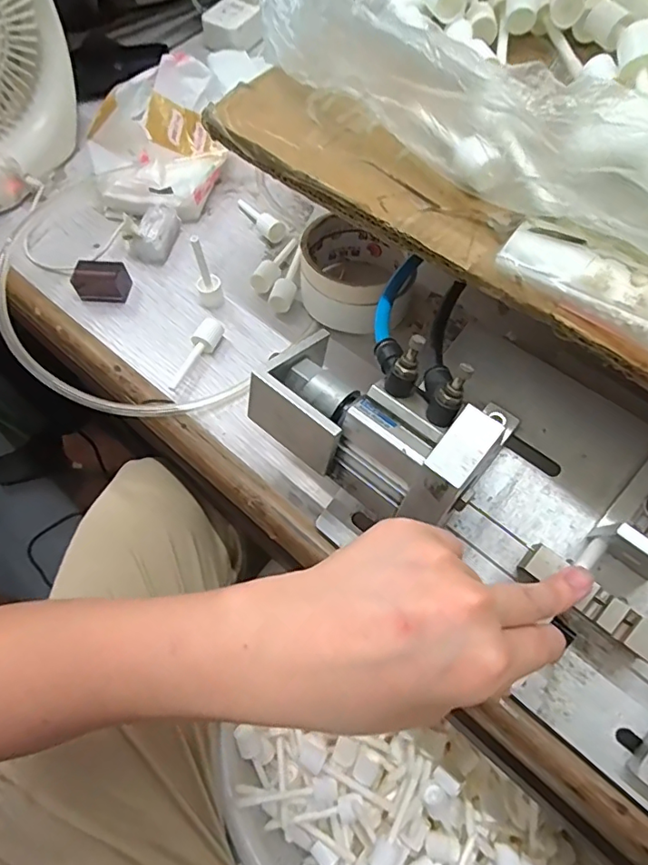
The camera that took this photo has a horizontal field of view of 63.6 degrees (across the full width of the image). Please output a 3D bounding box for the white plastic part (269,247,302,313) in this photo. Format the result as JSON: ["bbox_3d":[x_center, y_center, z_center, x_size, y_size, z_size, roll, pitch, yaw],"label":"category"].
[{"bbox_3d":[-0.027,-0.126,0.426,0.016,0.015,0.064,12,64,9],"label":"white plastic part"}]

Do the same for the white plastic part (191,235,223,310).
[{"bbox_3d":[-0.092,-0.121,0.402,0.019,0.062,0.014,-20,64,-7],"label":"white plastic part"}]

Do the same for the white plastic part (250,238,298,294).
[{"bbox_3d":[-0.038,-0.142,0.437,0.019,0.015,0.071,19,52,12],"label":"white plastic part"}]

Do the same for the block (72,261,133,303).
[{"bbox_3d":[-0.184,-0.125,0.432,0.037,0.029,0.027,1,63,4],"label":"block"}]

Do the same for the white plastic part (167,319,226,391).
[{"bbox_3d":[-0.098,-0.058,0.396,0.015,0.016,0.064,25,67,15],"label":"white plastic part"}]

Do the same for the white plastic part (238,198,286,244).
[{"bbox_3d":[-0.059,-0.191,0.461,0.018,0.021,0.068,-32,53,-13],"label":"white plastic part"}]

